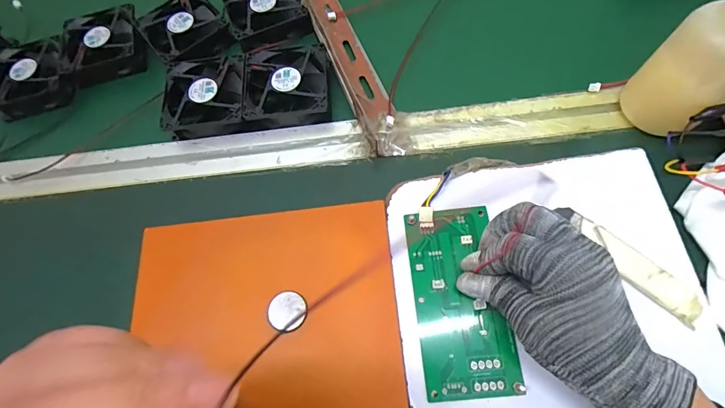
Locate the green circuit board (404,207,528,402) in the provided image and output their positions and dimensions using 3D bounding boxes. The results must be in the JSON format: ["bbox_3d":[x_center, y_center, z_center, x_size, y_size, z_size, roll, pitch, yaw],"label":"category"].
[{"bbox_3d":[0.070,0.068,0.288,0.063,0.009,0.130,-8,68,0],"label":"green circuit board"}]

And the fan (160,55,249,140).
[{"bbox_3d":[-0.153,-0.108,0.390,0.078,0.025,0.082,-9,61,5],"label":"fan"}]

